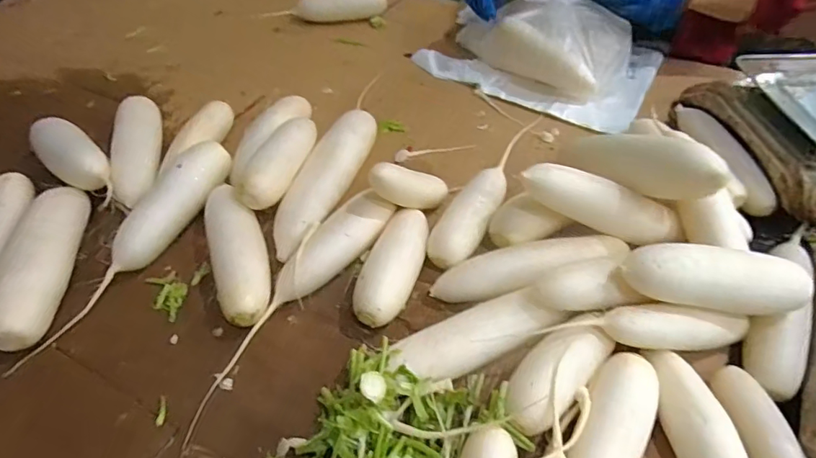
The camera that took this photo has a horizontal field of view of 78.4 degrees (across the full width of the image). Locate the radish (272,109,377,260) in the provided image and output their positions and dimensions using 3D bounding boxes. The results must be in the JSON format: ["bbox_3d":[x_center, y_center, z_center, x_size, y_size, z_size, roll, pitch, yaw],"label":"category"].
[{"bbox_3d":[-0.115,-0.066,0.713,0.072,0.069,0.267,17,50,14],"label":"radish"}]

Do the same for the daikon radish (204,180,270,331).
[{"bbox_3d":[-0.210,0.029,0.618,0.066,0.064,0.196,-15,51,-14],"label":"daikon radish"}]

